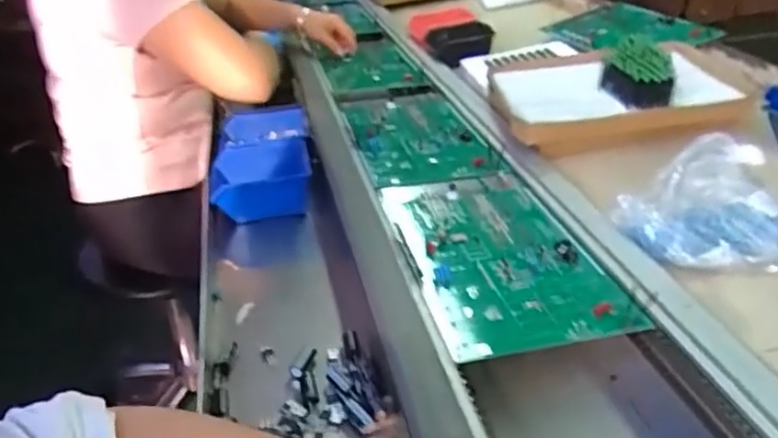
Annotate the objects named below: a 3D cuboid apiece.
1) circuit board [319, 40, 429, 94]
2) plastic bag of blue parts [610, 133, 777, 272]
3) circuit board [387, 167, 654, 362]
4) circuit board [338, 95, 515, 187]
[{"bbox_3d":[-0.055,-0.323,1.272,0.163,0.030,0.345,-14,31,-7],"label":"circuit board"},{"bbox_3d":[0.325,-0.013,0.610,0.151,0.089,0.112,-6,30,-10],"label":"plastic bag of blue parts"},{"bbox_3d":[0.106,0.027,0.653,0.178,0.017,0.318,-6,30,-9],"label":"circuit board"},{"bbox_3d":[0.030,-0.139,0.926,0.170,0.020,0.328,-7,30,-10],"label":"circuit board"}]

